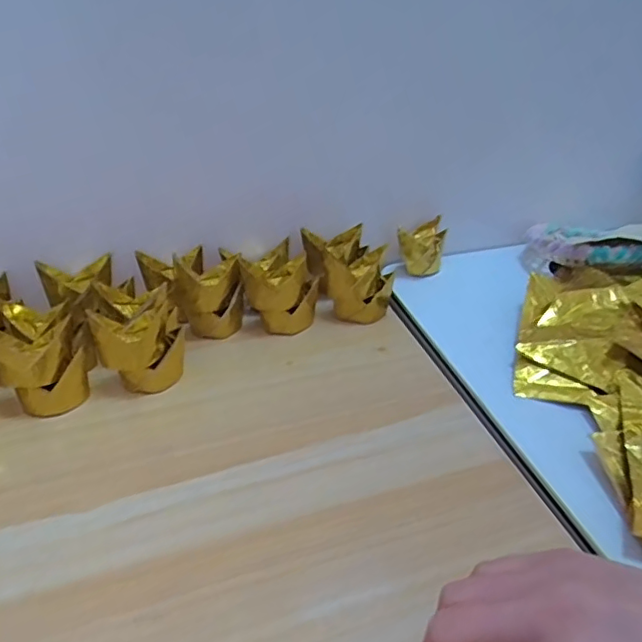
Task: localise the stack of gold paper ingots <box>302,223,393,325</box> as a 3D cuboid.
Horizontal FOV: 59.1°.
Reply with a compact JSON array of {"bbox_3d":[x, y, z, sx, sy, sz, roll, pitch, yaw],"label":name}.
[{"bbox_3d":[0.024,-0.044,0.526,0.062,0.064,0.080,-13,37,-16],"label":"stack of gold paper ingots"}]

